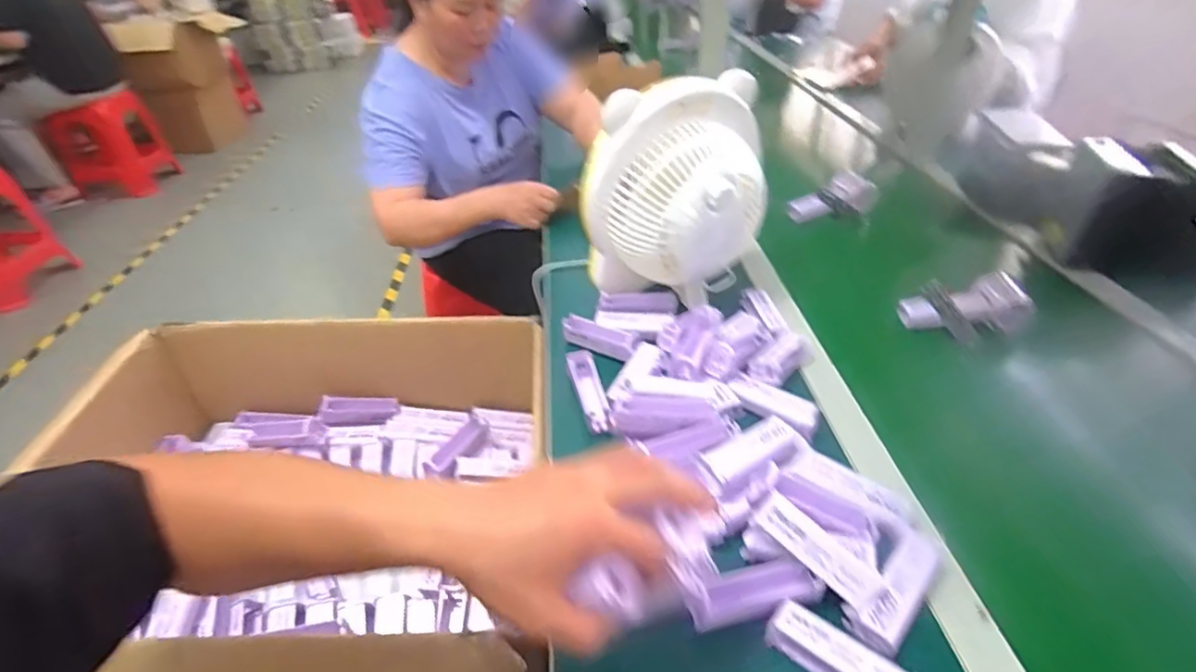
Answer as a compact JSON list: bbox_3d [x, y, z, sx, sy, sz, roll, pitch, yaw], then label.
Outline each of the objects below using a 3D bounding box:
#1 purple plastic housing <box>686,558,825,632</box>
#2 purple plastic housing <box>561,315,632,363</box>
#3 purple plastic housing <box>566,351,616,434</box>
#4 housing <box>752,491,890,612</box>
[{"bbox_3d":[0.120,0.200,0.459,0.099,0.025,0.031,-11,37,-11],"label":"purple plastic housing"},{"bbox_3d":[0.002,0.003,0.734,0.101,0.030,0.024,22,43,30],"label":"purple plastic housing"},{"bbox_3d":[-0.009,0.065,0.690,0.027,0.096,0.021,-19,0,-22],"label":"purple plastic housing"},{"bbox_3d":[0.171,0.164,0.460,0.101,0.016,0.035,38,50,20],"label":"housing"}]

